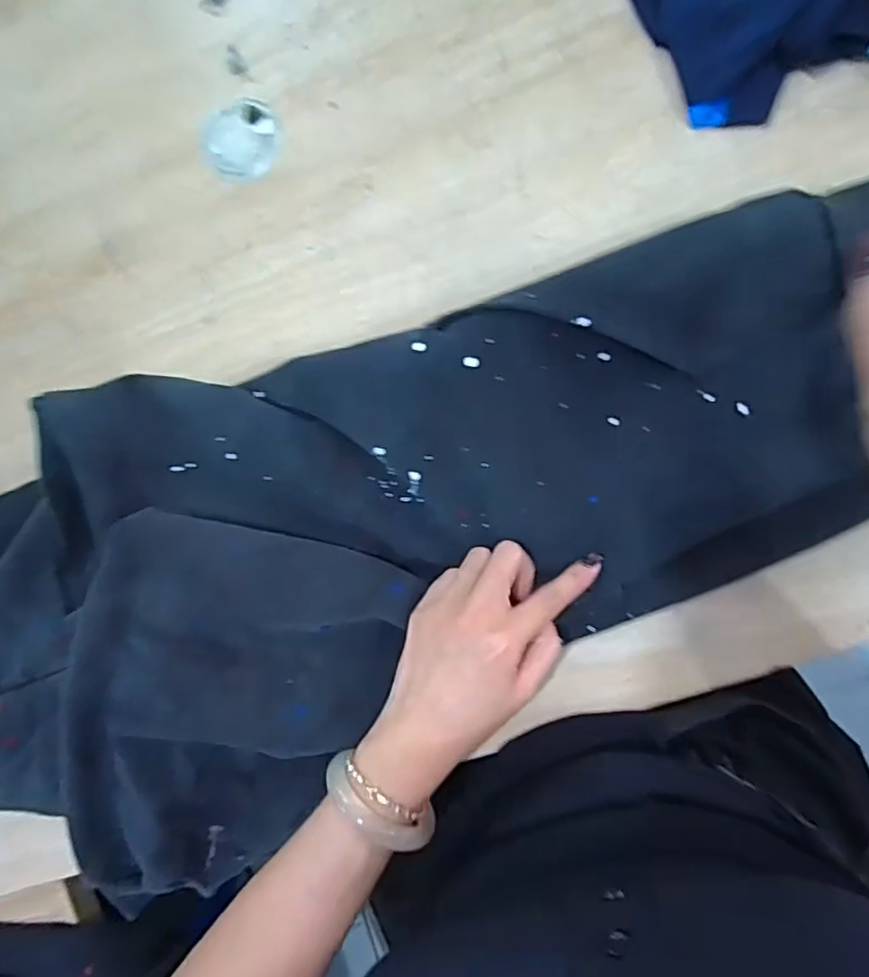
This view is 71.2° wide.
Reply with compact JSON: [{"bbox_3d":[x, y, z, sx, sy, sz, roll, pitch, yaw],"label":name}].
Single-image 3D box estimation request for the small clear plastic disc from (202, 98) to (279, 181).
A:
[{"bbox_3d":[-0.152,-0.272,0.472,0.056,0.006,0.064,6,89,10],"label":"small clear plastic disc"}]

